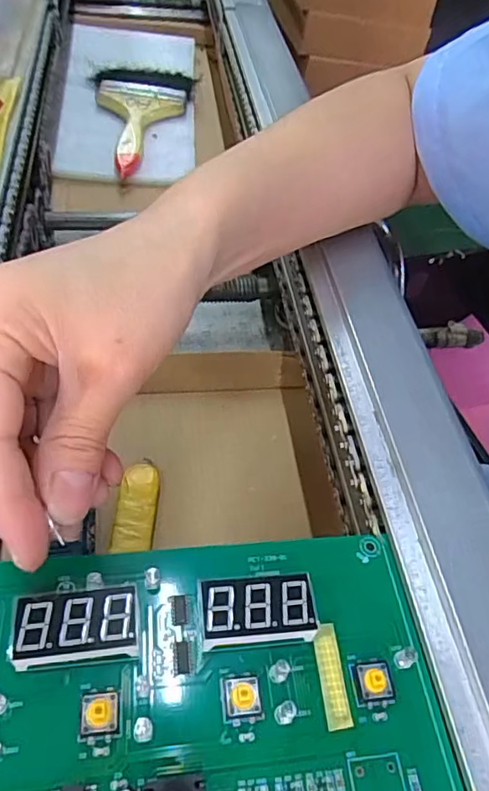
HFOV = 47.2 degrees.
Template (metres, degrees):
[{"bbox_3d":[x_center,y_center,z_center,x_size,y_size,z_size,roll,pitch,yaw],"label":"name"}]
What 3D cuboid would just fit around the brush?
[{"bbox_3d":[-0.108,-0.287,0.579,0.103,0.022,0.194,0,51,-7],"label":"brush"}]

